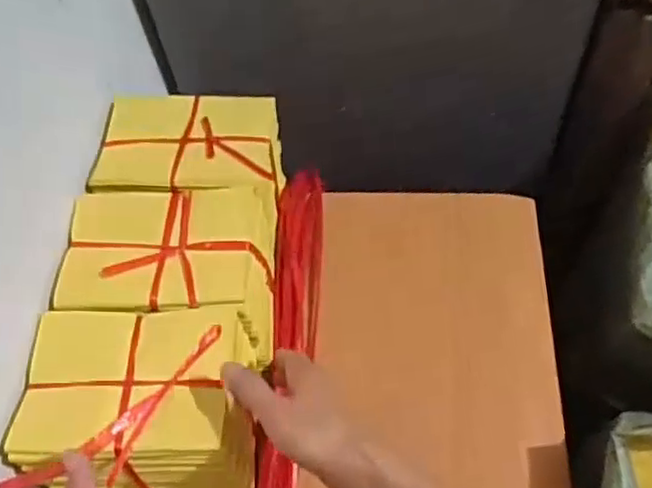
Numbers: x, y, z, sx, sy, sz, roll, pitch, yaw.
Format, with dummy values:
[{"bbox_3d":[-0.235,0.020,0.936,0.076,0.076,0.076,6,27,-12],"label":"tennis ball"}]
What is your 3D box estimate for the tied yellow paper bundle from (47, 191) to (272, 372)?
[{"bbox_3d":[-0.139,0.024,0.627,0.173,0.107,0.134,1,59,5],"label":"tied yellow paper bundle"}]

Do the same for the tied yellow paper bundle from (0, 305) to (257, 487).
[{"bbox_3d":[-0.149,0.141,0.553,0.173,0.124,0.137,-4,59,2],"label":"tied yellow paper bundle"}]

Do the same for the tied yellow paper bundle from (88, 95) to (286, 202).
[{"bbox_3d":[-0.129,-0.070,0.682,0.167,0.122,0.124,-1,59,4],"label":"tied yellow paper bundle"}]

